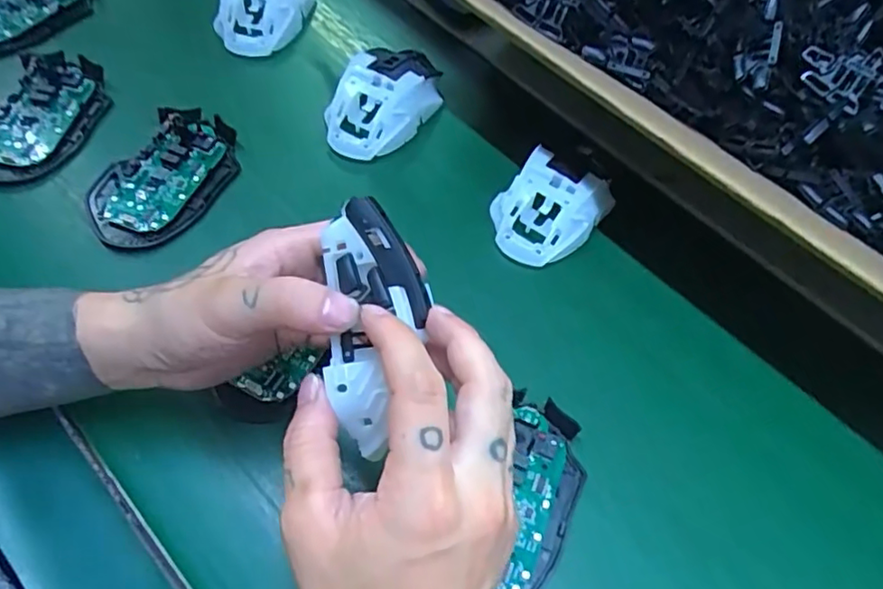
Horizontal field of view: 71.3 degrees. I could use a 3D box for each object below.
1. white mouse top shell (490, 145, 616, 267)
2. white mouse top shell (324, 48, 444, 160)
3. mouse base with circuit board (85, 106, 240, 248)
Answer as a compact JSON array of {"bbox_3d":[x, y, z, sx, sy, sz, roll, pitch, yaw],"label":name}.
[{"bbox_3d":[0.075,-0.061,0.423,0.062,0.033,0.087,39,66,18],"label":"white mouse top shell"},{"bbox_3d":[-0.046,-0.148,0.467,0.067,0.043,0.109,30,61,12],"label":"white mouse top shell"},{"bbox_3d":[-0.187,-0.080,0.415,0.065,0.023,0.110,27,61,10],"label":"mouse base with circuit board"}]

